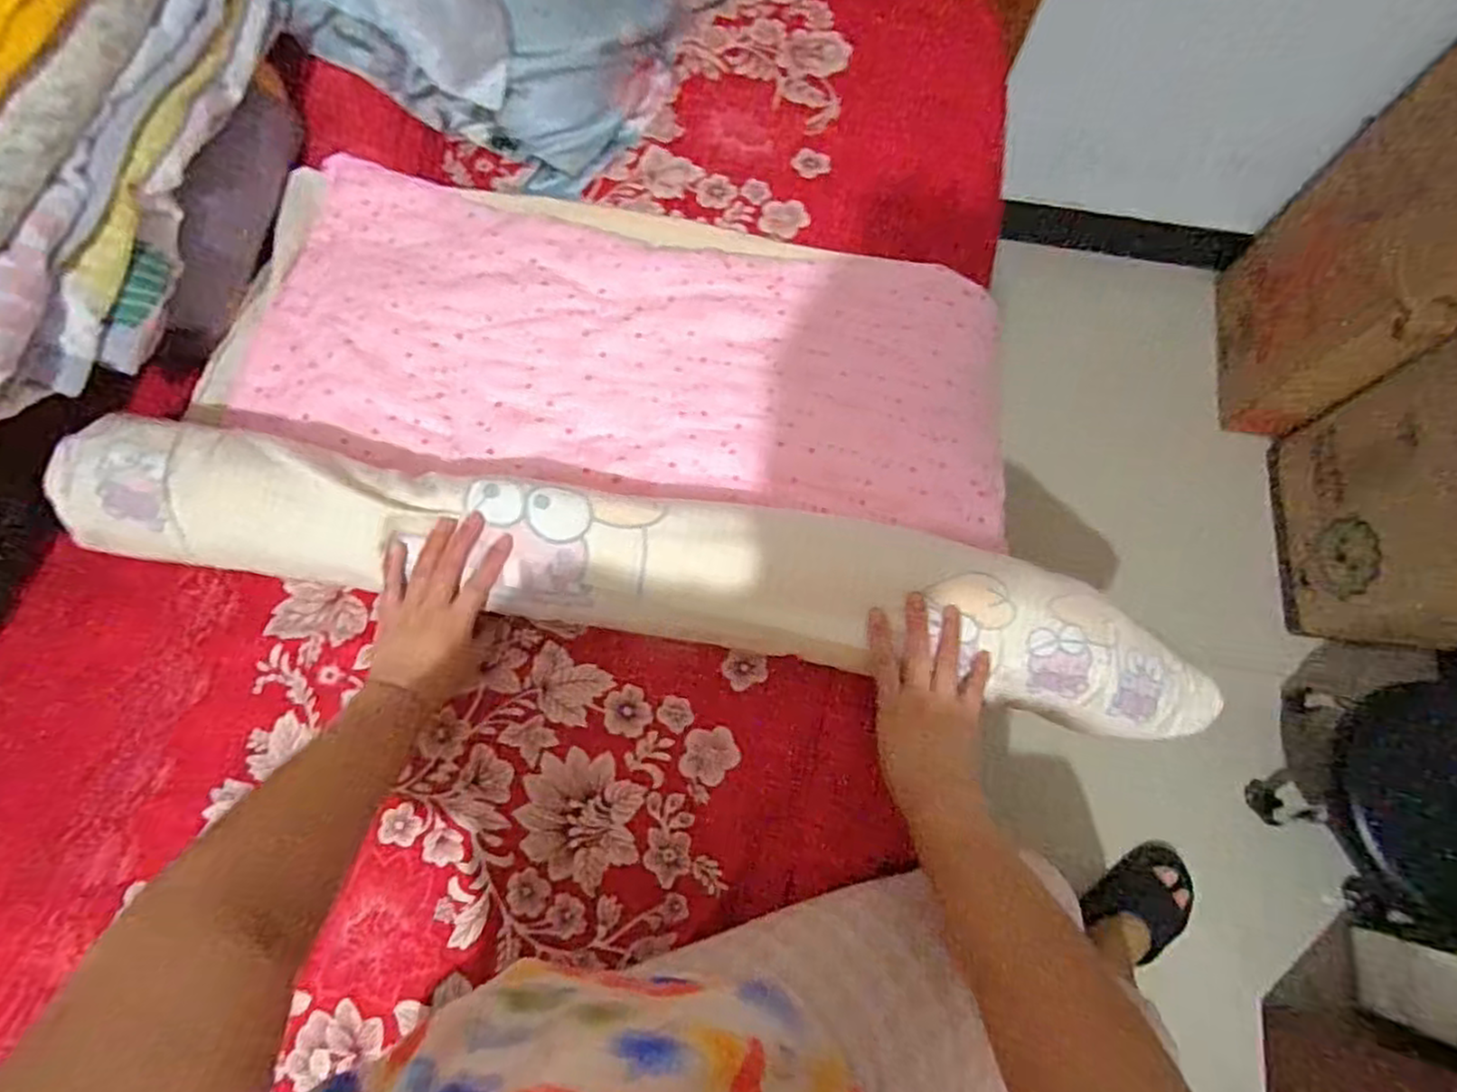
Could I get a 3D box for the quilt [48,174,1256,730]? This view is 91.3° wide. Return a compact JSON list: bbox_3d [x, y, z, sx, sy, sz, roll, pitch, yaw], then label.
[{"bbox_3d":[-0.018,-0.128,0.670,0.948,0.075,0.428,10,72,2],"label":"quilt"}]

